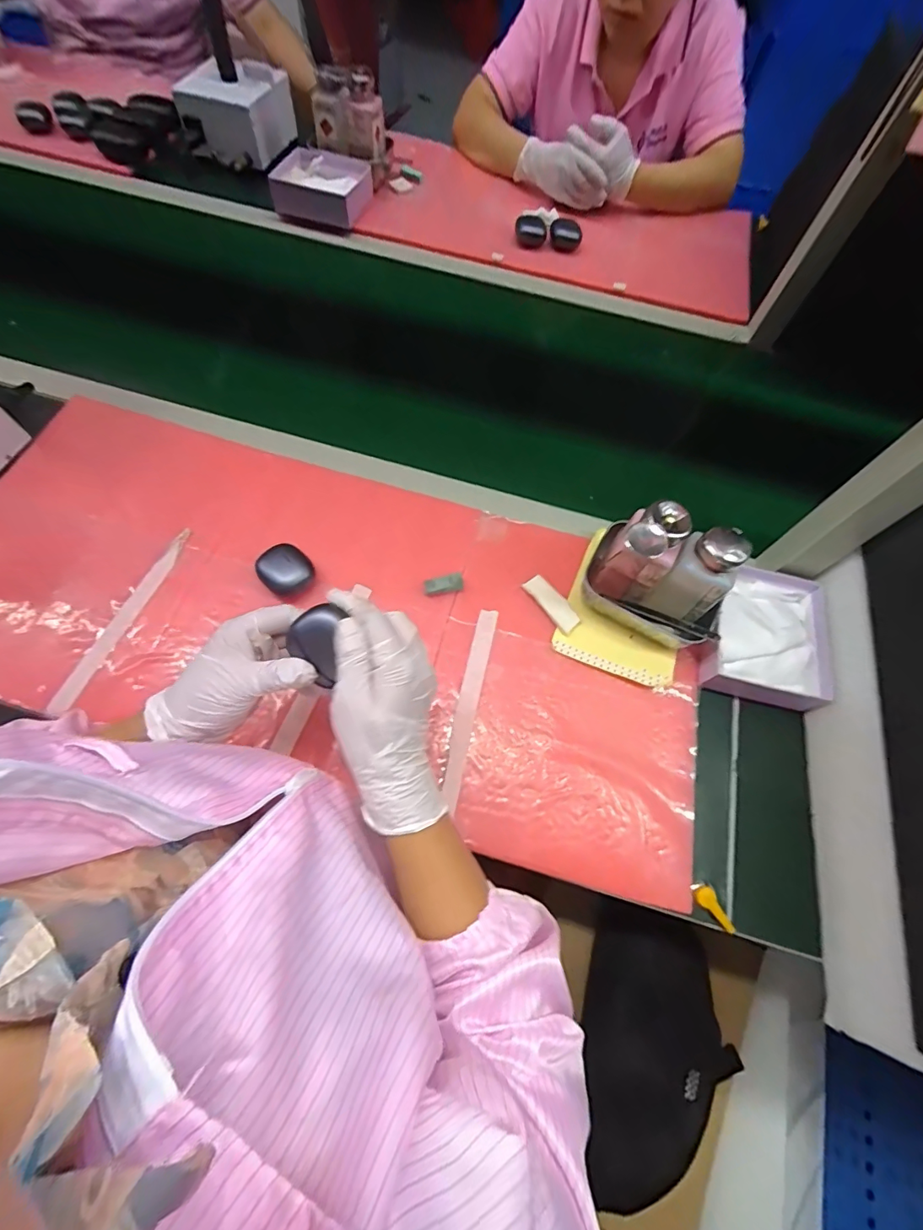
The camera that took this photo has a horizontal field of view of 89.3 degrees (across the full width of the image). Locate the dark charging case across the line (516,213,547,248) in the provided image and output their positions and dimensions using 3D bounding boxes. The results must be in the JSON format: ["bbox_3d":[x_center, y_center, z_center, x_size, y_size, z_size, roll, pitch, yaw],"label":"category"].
[{"bbox_3d":[0.120,-0.661,0.798,0.052,0.028,0.042,10,66,1],"label":"dark charging case across the line"}]

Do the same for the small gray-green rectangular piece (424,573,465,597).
[{"bbox_3d":[-0.018,-0.031,0.498,0.041,0.019,0.014,-13,67,-7],"label":"small gray-green rectangular piece"}]

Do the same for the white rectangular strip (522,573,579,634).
[{"bbox_3d":[0.098,-0.013,0.502,0.026,0.008,0.070,-36,72,-15],"label":"white rectangular strip"}]

